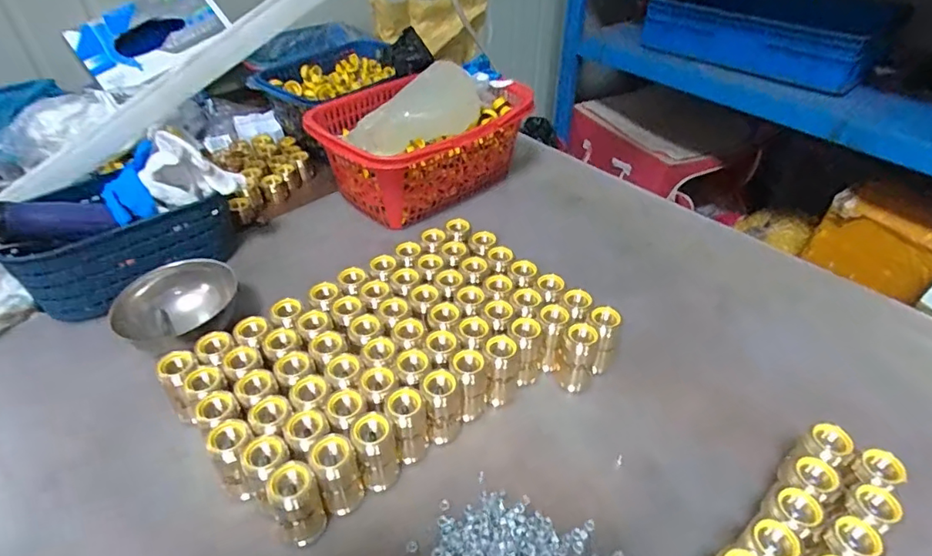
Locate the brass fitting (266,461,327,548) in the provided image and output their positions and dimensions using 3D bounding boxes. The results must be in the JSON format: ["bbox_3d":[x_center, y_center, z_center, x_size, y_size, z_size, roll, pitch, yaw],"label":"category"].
[{"bbox_3d":[-0.118,0.160,0.376,0.030,0.057,0.032,-18,44,-21],"label":"brass fitting"}]

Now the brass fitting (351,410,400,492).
[{"bbox_3d":[-0.068,0.135,0.407,0.029,0.059,0.032,-11,42,-13],"label":"brass fitting"}]

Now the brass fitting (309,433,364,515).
[{"bbox_3d":[-0.095,0.145,0.392,0.029,0.058,0.031,-18,44,-21],"label":"brass fitting"}]

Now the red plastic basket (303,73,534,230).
[{"bbox_3d":[-0.054,-0.184,0.735,0.290,0.114,0.200,-28,48,-29],"label":"red plastic basket"}]

